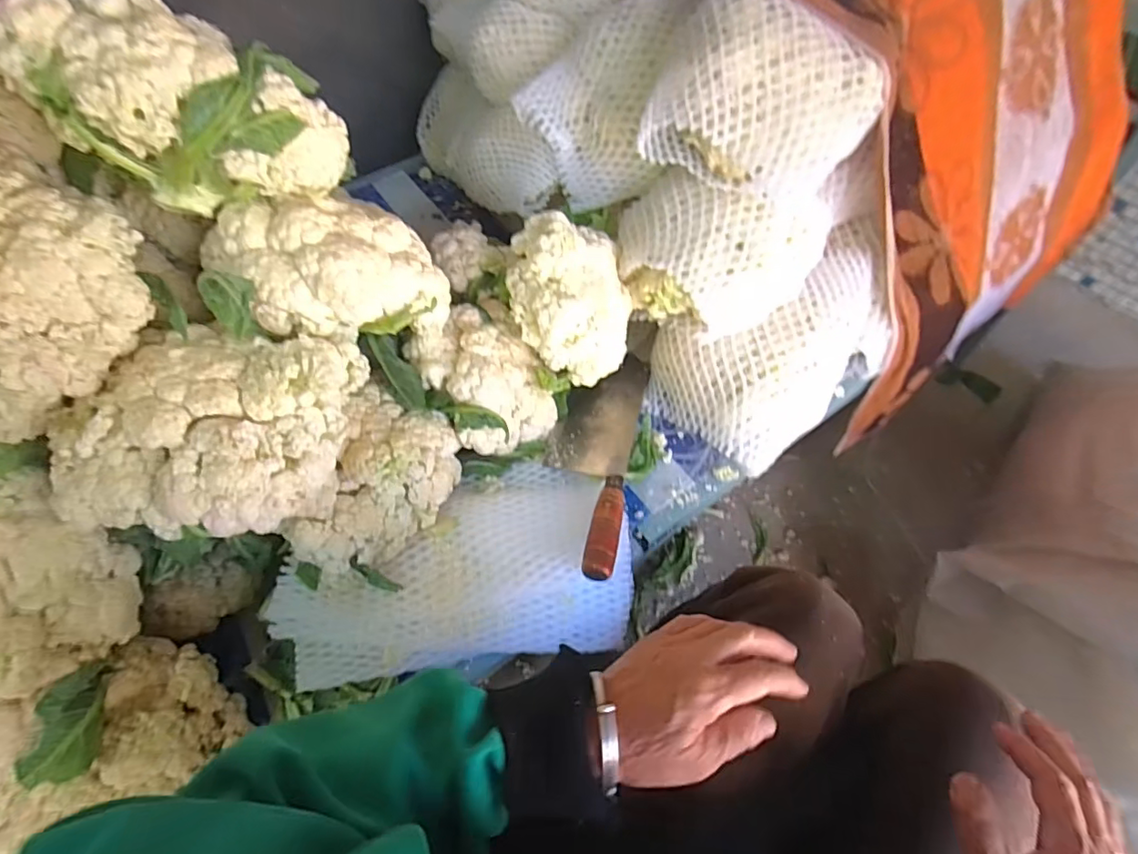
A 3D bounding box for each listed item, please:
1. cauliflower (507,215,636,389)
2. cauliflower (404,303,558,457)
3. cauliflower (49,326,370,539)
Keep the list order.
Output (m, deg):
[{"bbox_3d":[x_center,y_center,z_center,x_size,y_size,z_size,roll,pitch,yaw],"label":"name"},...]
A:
[{"bbox_3d":[0.004,-0.132,0.554,0.117,0.118,0.141,4,56,5],"label":"cauliflower"},{"bbox_3d":[-0.084,-0.042,0.548,0.114,0.104,0.107,-1,56,2],"label":"cauliflower"},{"bbox_3d":[-0.257,0.006,0.420,0.173,0.110,0.162,-3,56,0],"label":"cauliflower"}]

